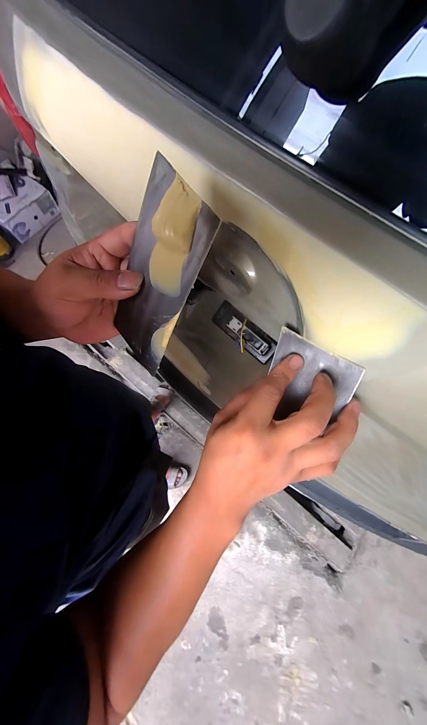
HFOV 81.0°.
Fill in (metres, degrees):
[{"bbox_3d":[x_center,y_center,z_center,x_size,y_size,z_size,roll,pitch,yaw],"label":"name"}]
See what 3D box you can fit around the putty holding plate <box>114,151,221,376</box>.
[{"bbox_3d":[-0.047,-0.060,0.182,0.012,0.131,0.073,-13,53,-47],"label":"putty holding plate"}]

